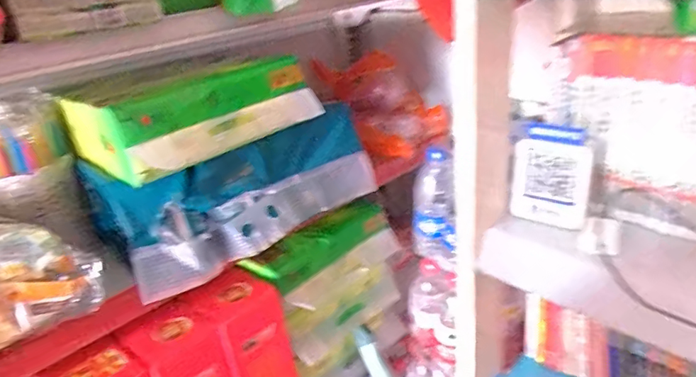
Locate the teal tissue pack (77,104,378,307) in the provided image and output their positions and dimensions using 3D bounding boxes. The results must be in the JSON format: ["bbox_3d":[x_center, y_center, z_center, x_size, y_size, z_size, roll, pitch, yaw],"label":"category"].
[{"bbox_3d":[-0.178,-0.012,0.786,0.406,0.142,0.251,-25,33,-35],"label":"teal tissue pack"}]

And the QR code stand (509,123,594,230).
[{"bbox_3d":[0.268,-0.017,0.677,0.099,0.125,0.033,16,33,36],"label":"QR code stand"}]

